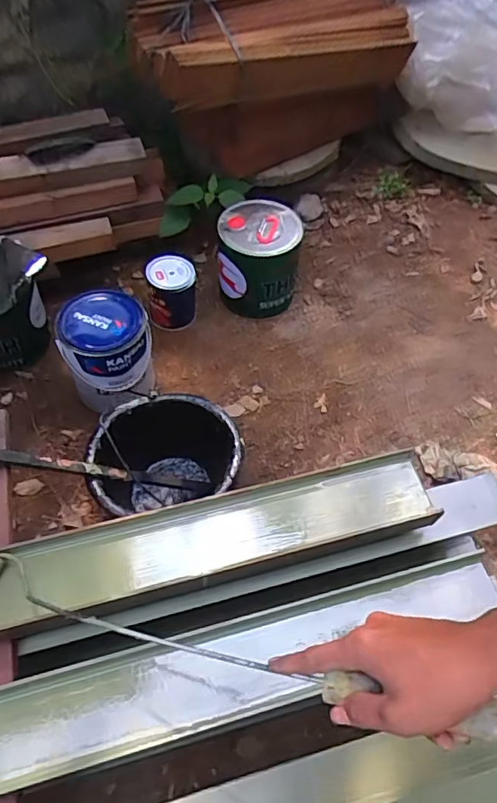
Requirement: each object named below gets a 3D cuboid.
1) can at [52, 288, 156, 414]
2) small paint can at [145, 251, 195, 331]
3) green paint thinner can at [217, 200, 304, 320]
[{"bbox_3d":[-0.275,-0.092,1.060,0.168,0.216,0.150,-17,58,-14],"label":"can"},{"bbox_3d":[-0.170,-0.245,1.192,0.112,0.142,0.101,-12,57,-10],"label":"small paint can"},{"bbox_3d":[0.023,-0.319,1.222,0.174,0.185,0.203,8,56,3],"label":"green paint thinner can"}]

